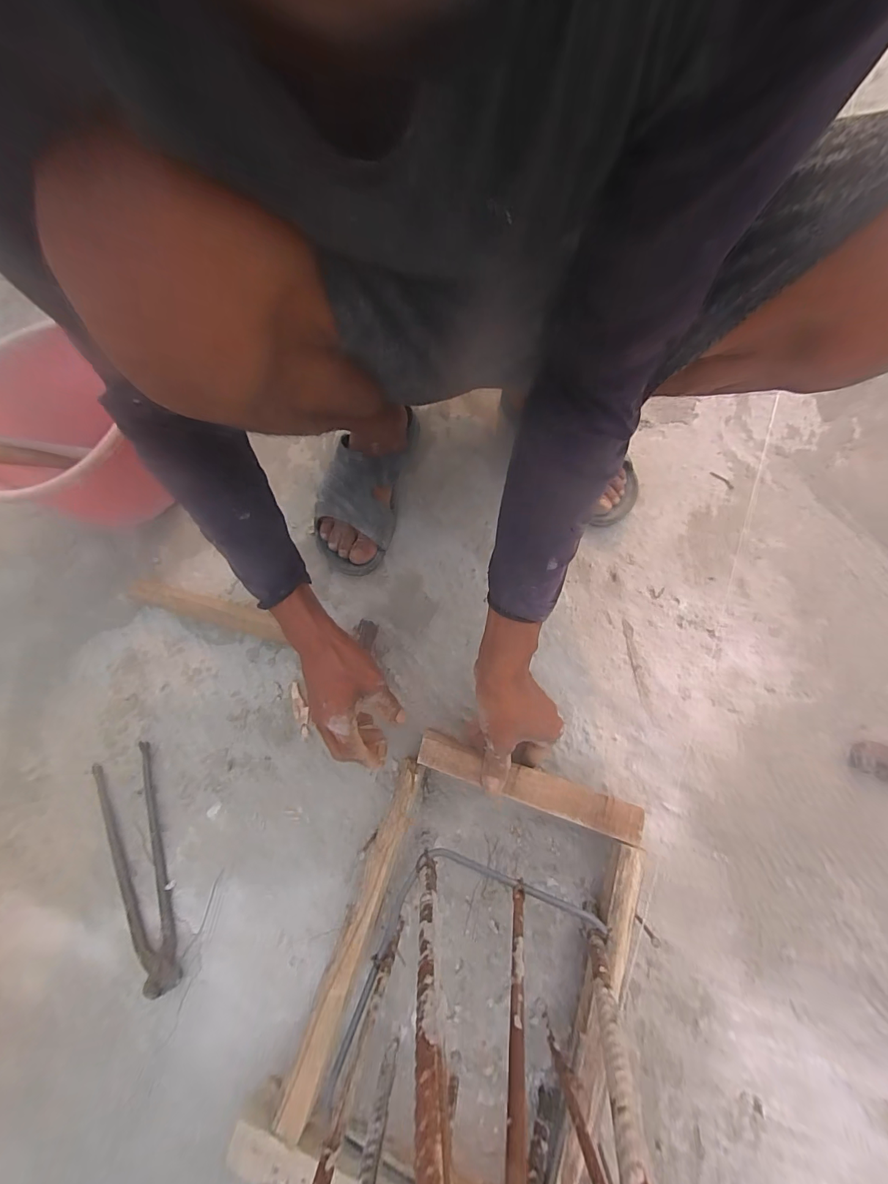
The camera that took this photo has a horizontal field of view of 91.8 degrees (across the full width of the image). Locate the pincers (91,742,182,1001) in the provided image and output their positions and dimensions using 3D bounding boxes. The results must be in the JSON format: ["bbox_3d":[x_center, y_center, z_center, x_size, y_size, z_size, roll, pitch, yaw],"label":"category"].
[{"bbox_3d":[-0.335,0.296,0.464,0.062,0.012,0.241,-22,71,-6],"label":"pincers"}]

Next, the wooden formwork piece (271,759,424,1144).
[{"bbox_3d":[-0.084,0.324,0.426,0.034,0.060,0.306,18,72,8],"label":"wooden formwork piece"}]

